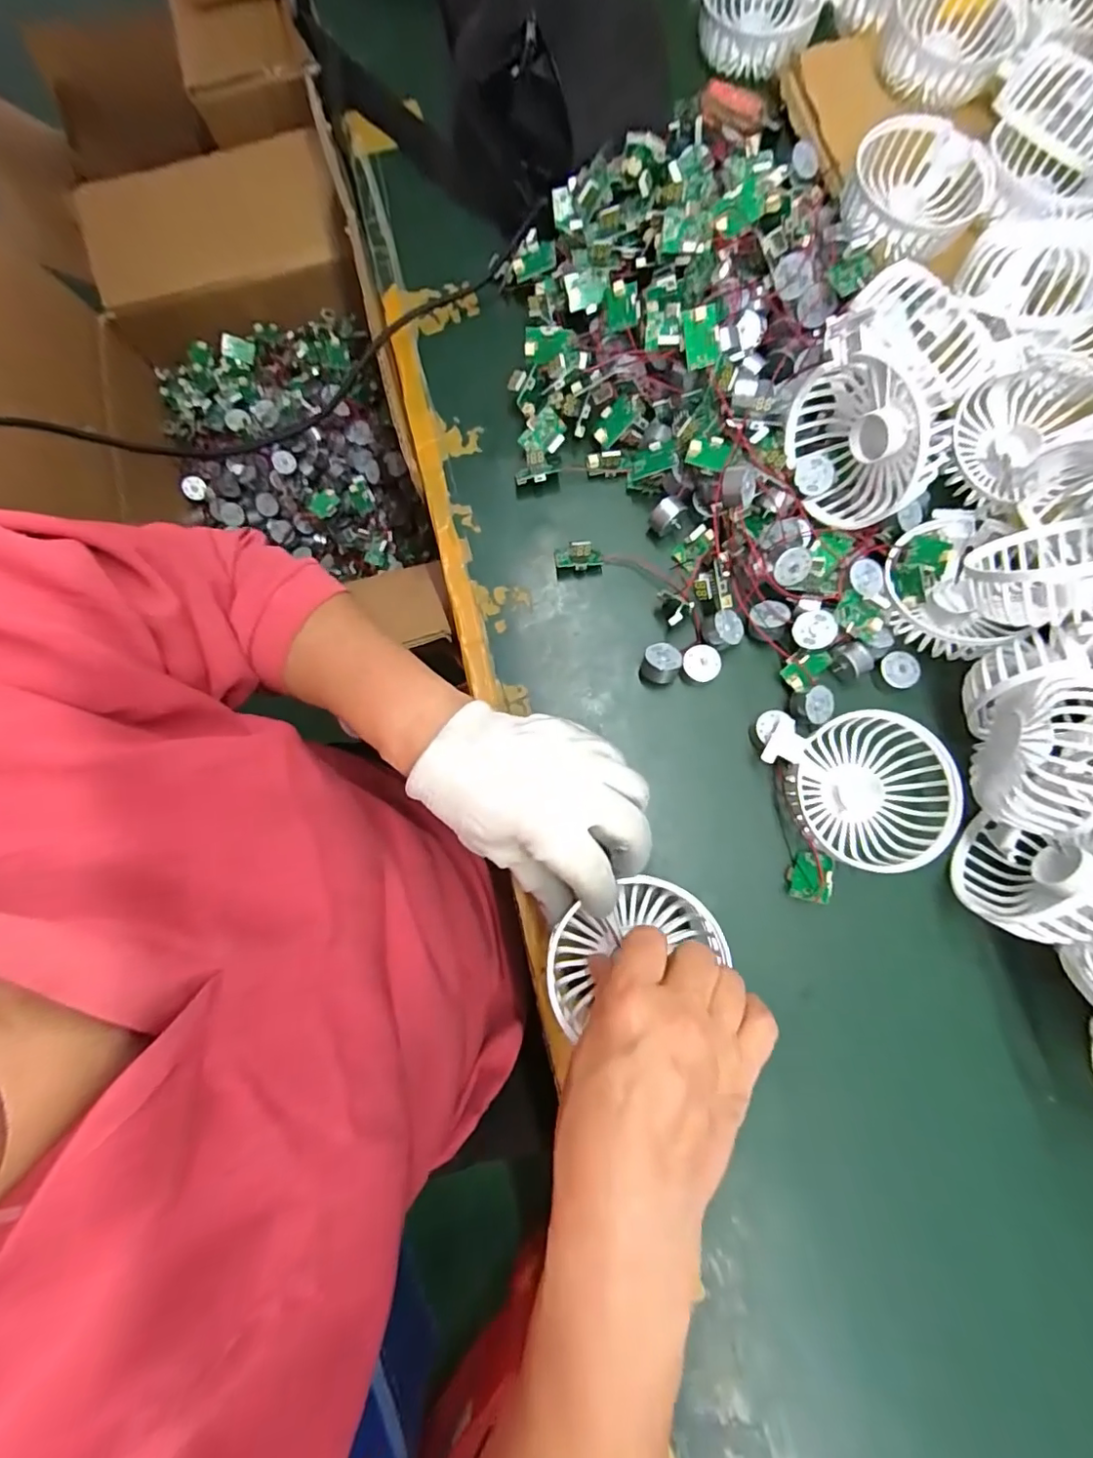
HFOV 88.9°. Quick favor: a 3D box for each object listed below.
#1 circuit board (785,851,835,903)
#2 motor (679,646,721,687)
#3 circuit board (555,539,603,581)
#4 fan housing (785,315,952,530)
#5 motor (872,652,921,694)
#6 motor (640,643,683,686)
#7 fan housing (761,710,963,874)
[{"bbox_3d":[0.151,0.085,0.321,0.024,0.005,0.029,-6,45,36],"label":"circuit board"},{"bbox_3d":[0.096,-0.040,0.351,0.024,0.019,0.021,14,80,3],"label":"motor"},{"bbox_3d":[0.021,-0.109,0.360,0.030,0.024,0.014,-11,79,-1],"label":"circuit board"},{"bbox_3d":[0.178,-0.168,0.319,0.051,0.074,0.098,-29,80,-5],"label":"fan housing"},{"bbox_3d":[0.216,-0.035,0.343,0.021,0.012,0.023,0,79,1],"label":"motor"},{"bbox_3d":[0.071,-0.039,0.347,0.022,0.025,0.026,35,82,7],"label":"motor"},{"bbox_3d":[0.186,0.032,0.327,0.086,0.032,0.093,0,79,1],"label":"fan housing"}]

